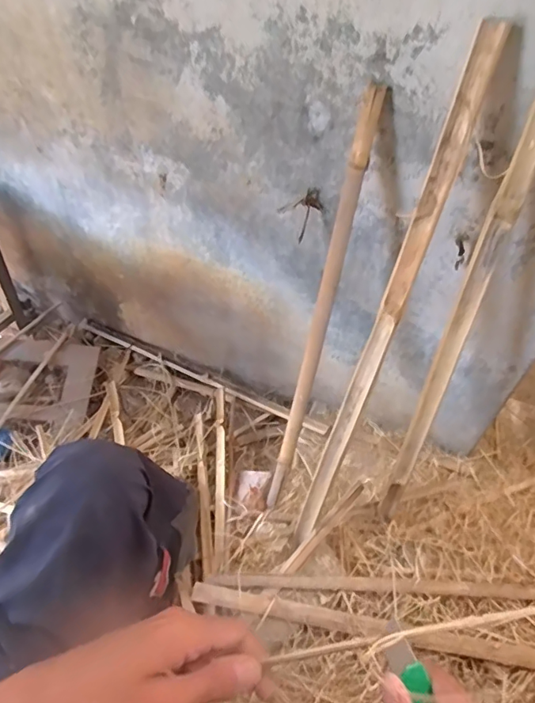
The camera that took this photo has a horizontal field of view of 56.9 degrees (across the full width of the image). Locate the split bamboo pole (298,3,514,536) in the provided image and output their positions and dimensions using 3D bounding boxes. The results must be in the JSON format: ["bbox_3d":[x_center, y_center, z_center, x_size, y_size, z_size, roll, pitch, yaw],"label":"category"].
[{"bbox_3d":[0.165,-0.013,0.744,0.043,0.825,0.040,25,30,18],"label":"split bamboo pole"}]

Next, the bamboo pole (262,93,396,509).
[{"bbox_3d":[0.076,-0.022,0.827,0.027,0.754,0.031,21,32,15],"label":"bamboo pole"}]

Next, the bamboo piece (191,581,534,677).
[{"bbox_3d":[0.260,0.480,0.823,0.778,0.031,0.037,8,51,5],"label":"bamboo piece"}]

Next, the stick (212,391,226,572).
[{"bbox_3d":[-0.101,0.252,1.044,0.026,0.025,0.398,-1,50,-3],"label":"stick"}]

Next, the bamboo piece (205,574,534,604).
[{"bbox_3d":[0.218,0.420,0.872,0.622,0.028,0.035,2,51,0],"label":"bamboo piece"}]

